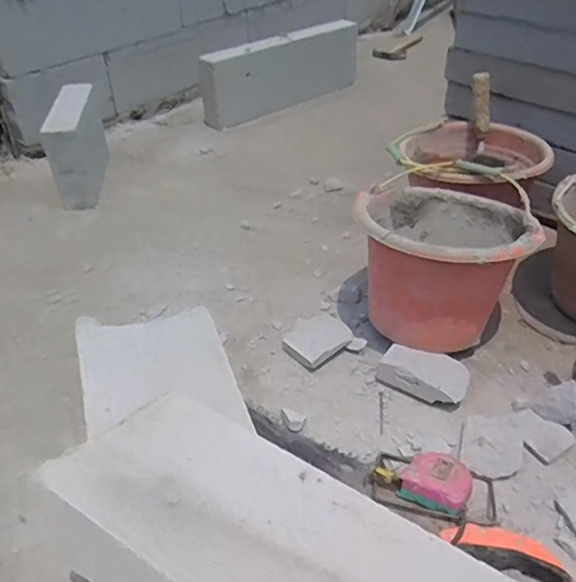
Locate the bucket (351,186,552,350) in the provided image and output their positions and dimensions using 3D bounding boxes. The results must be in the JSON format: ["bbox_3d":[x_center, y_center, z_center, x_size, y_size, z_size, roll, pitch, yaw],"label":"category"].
[{"bbox_3d":[0.249,-0.061,0.930,0.264,0.193,0.278,7,40,11],"label":"bucket"}]

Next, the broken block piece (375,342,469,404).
[{"bbox_3d":[0.213,0.128,0.886,0.133,0.042,0.078,19,43,24],"label":"broken block piece"}]

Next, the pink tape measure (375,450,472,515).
[{"bbox_3d":[0.178,0.239,0.732,0.117,0.048,0.085,19,43,23],"label":"pink tape measure"}]

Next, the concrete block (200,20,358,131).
[{"bbox_3d":[-0.006,-0.728,1.857,0.628,0.200,0.109,-30,47,-30],"label":"concrete block"}]

